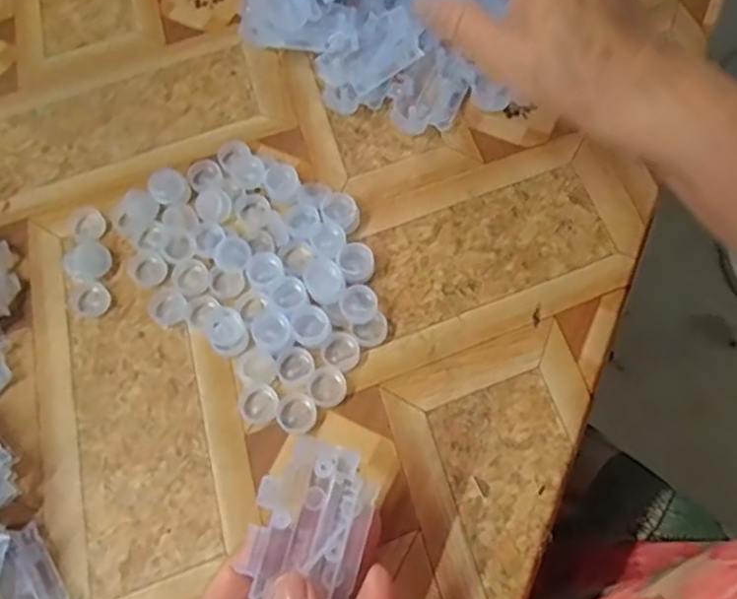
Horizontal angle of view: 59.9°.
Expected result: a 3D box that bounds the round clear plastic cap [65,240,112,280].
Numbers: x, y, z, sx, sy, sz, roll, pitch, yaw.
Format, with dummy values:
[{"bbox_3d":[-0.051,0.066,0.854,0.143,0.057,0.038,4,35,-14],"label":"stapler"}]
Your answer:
[{"bbox_3d":[-0.160,-0.022,0.365,0.024,0.013,0.020,-42,70,-16],"label":"round clear plastic cap"}]

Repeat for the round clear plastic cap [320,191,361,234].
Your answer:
[{"bbox_3d":[-0.016,-0.051,0.376,0.022,0.012,0.020,-1,64,2],"label":"round clear plastic cap"}]

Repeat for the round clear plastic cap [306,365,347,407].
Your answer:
[{"bbox_3d":[-0.022,0.045,0.334,0.020,0.005,0.020,-1,64,2],"label":"round clear plastic cap"}]

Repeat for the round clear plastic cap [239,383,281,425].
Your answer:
[{"bbox_3d":[-0.057,0.054,0.332,0.021,0.004,0.020,-1,64,2],"label":"round clear plastic cap"}]

